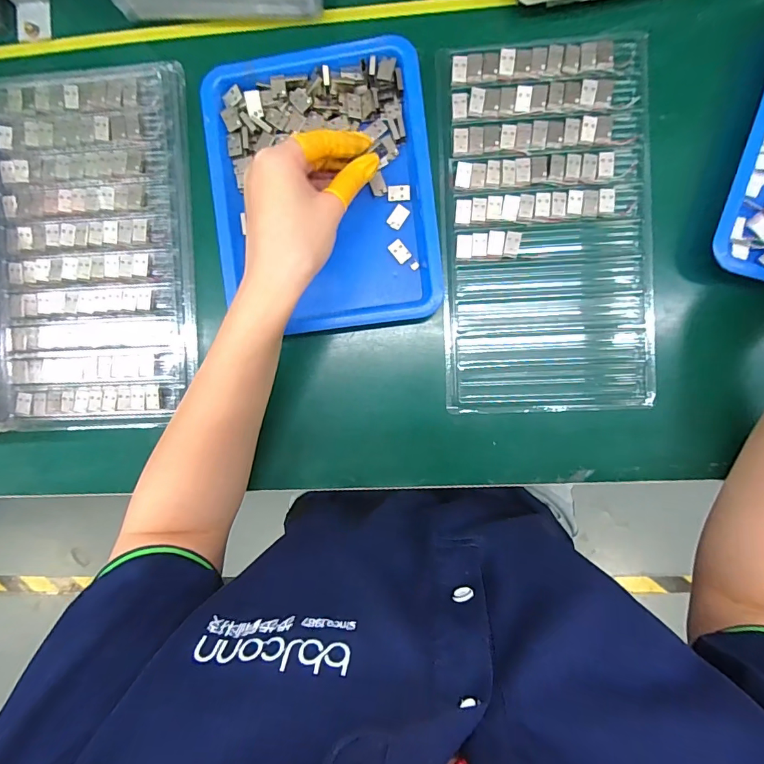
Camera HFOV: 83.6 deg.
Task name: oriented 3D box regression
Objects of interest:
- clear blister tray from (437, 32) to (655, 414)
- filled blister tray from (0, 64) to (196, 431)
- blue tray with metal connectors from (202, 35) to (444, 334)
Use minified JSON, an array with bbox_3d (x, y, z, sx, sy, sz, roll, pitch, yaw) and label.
[{"bbox_3d":[0.129,-0.120,0.340,0.159,0.008,0.287,-4,95,3],"label":"clear blister tray"},{"bbox_3d":[-0.244,-0.109,0.358,0.159,0.014,0.292,1,95,3],"label":"filled blister tray"},{"bbox_3d":[-0.049,-0.153,0.341,0.172,0.021,0.219,-6,95,3],"label":"blue tray with metal connectors"}]

